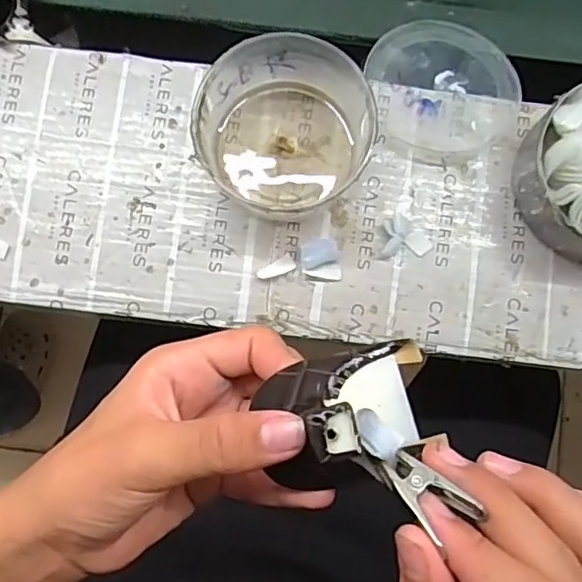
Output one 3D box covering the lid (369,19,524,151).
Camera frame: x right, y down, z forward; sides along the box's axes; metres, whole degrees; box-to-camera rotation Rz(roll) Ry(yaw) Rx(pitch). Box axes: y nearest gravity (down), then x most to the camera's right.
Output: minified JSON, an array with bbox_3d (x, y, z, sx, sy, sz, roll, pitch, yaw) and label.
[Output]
[{"bbox_3d":[0.118,-0.158,0.450,0.109,0.009,0.109,0,83,-1],"label":"lid"}]

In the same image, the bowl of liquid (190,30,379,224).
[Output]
[{"bbox_3d":[-0.002,-0.109,0.410,0.112,0.065,0.108,0,83,-1],"label":"bowl of liquid"}]

